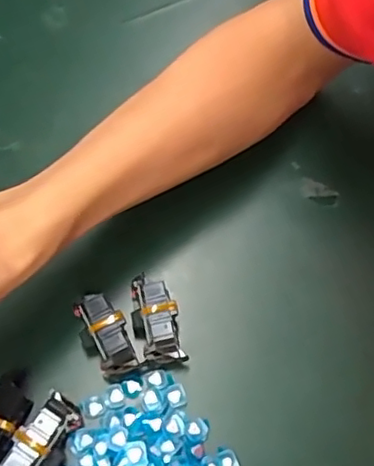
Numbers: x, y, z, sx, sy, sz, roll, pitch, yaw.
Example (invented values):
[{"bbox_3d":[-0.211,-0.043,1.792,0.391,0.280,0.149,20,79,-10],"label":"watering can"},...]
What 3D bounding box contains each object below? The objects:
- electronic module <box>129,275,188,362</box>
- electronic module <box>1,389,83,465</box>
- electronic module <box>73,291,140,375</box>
[{"bbox_3d":[-0.018,0.050,0.343,0.025,0.022,0.052,-11,63,-6],"label":"electronic module"},{"bbox_3d":[-0.076,0.109,0.307,0.024,0.016,0.054,33,67,16],"label":"electronic module"},{"bbox_3d":[-0.045,0.056,0.335,0.025,0.017,0.046,-18,64,-10],"label":"electronic module"}]

